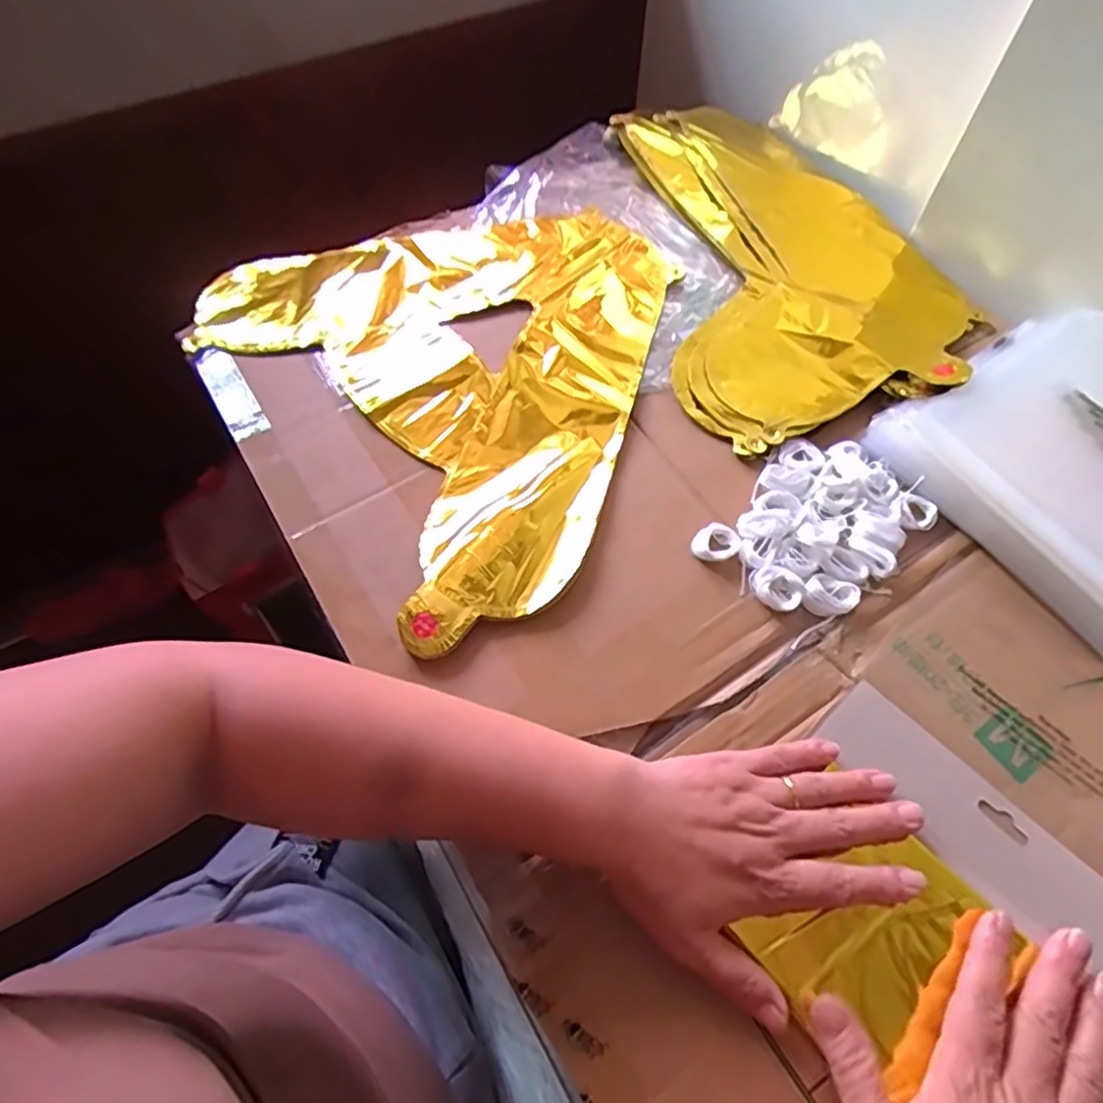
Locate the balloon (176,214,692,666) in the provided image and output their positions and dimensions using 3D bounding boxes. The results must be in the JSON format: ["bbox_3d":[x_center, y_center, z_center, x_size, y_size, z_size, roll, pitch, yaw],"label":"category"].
[{"bbox_3d":[-0.051,-0.165,0.519,0.343,0.017,0.403,-34,66,-18],"label":"balloon"}]

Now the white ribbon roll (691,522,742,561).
[{"bbox_3d":[0.106,-0.004,0.435,0.030,0.009,0.024,-30,65,-16],"label":"white ribbon roll"}]

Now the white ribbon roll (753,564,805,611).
[{"bbox_3d":[0.140,0.023,0.418,0.027,0.011,0.029,0,61,0],"label":"white ribbon roll"}]

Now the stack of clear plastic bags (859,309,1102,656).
[{"bbox_3d":[0.374,-0.061,0.454,0.228,0.034,0.221,-32,66,-17],"label":"stack of clear plastic bags"}]

